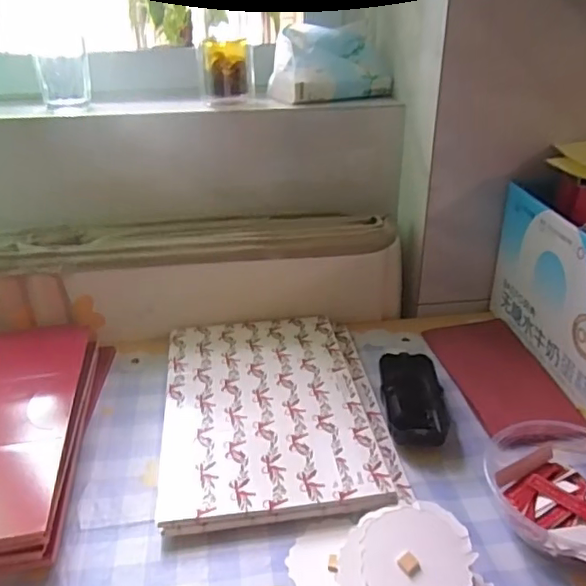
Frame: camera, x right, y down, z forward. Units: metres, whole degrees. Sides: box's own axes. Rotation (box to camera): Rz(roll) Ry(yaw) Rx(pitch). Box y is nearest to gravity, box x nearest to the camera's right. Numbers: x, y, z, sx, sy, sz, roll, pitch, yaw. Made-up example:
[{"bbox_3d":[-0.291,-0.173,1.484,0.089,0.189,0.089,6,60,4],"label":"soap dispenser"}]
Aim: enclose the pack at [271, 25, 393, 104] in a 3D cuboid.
[{"bbox_3d":[0.047,-0.273,0.670,0.146,0.073,0.071,-9,30,-15],"label":"pack"}]

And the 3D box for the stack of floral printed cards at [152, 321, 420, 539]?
[{"bbox_3d":[-0.018,0.100,0.518,0.192,0.017,0.261,-4,29,-6],"label":"stack of floral printed cards"}]

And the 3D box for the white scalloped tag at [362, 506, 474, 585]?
[{"bbox_3d":[0.081,0.173,0.366,0.067,0.005,0.065,6,47,12],"label":"white scalloped tag"}]

